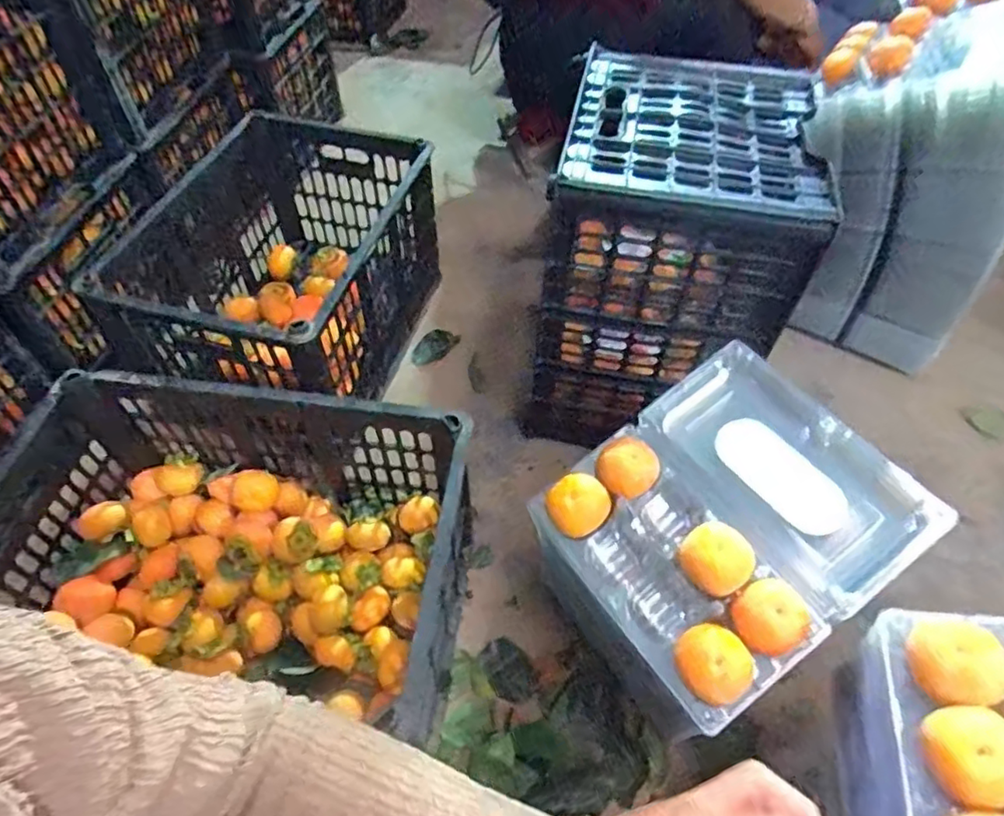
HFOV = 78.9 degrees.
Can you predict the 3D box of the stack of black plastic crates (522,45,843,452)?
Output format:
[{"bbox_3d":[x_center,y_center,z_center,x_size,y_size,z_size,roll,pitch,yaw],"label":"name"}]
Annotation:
[{"bbox_3d":[0.227,-0.202,0.892,0.288,0.437,0.313,12,54,8],"label":"stack of black plastic crates"}]

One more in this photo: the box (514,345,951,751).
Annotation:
[{"bbox_3d":[0.213,0.113,0.600,0.322,0.105,0.268,-33,60,-12],"label":"box"}]

